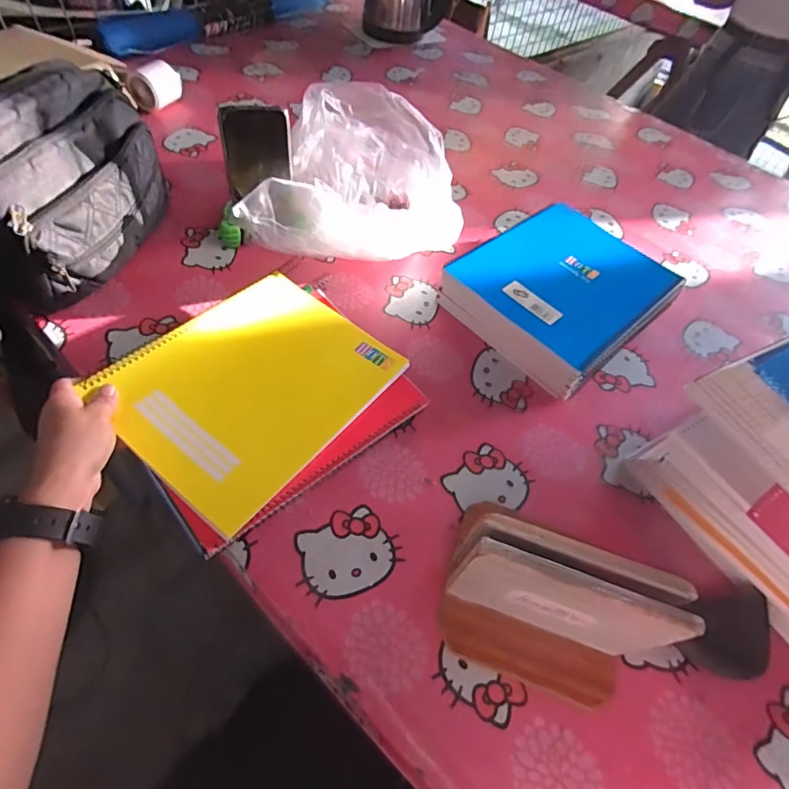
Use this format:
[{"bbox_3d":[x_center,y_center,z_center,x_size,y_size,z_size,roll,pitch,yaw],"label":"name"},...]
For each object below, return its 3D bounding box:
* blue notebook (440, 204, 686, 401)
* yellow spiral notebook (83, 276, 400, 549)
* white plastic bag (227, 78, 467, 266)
[{"bbox_3d":[0.214,-0.138,0.597,0.252,0.057,0.208,-35,66,-28],"label":"blue notebook"},{"bbox_3d":[-0.134,-0.012,0.469,0.200,0.015,0.245,39,58,11],"label":"yellow spiral notebook"},{"bbox_3d":[-0.036,-0.305,0.653,0.263,0.104,0.283,11,54,-1],"label":"white plastic bag"}]

